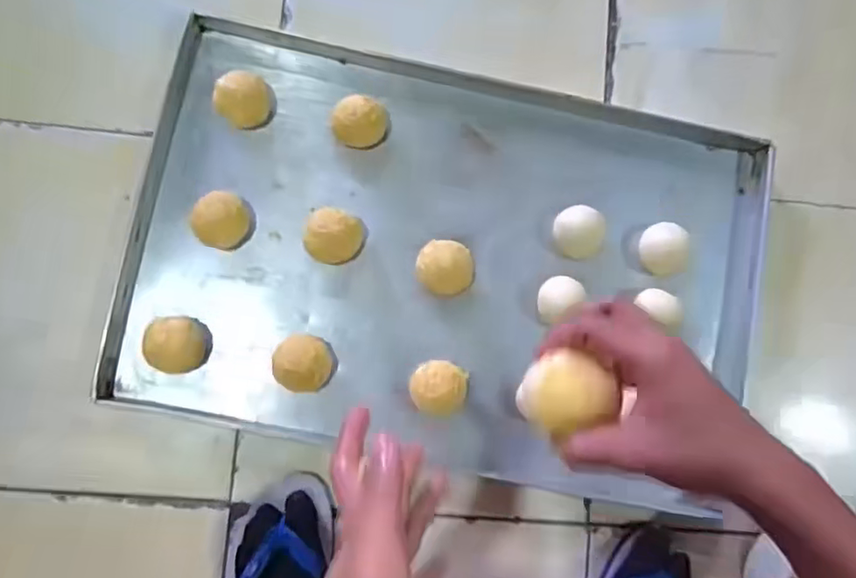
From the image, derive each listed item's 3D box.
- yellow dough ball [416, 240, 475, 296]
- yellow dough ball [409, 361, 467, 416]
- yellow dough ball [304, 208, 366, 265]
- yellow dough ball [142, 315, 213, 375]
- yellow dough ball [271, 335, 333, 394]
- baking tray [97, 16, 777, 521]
[{"bbox_3d":[0.020,-0.022,0.662,0.064,0.039,0.061,1,83,-6],"label":"yellow dough ball"},{"bbox_3d":[0.012,0.108,0.640,0.061,0.054,0.057,1,83,-6],"label":"yellow dough ball"},{"bbox_3d":[-0.106,-0.057,0.652,0.060,0.051,0.055,1,83,-6],"label":"yellow dough ball"},{"bbox_3d":[-0.273,0.061,0.632,0.060,0.038,0.060,-1,83,-6],"label":"yellow dough ball"},{"bbox_3d":[-0.137,0.083,0.640,0.059,0.045,0.059,1,83,-6],"label":"yellow dough ball"},{"bbox_3d":[0.030,-0.028,0.660,0.698,0.052,0.444,13,81,-2],"label":"baking tray"}]

